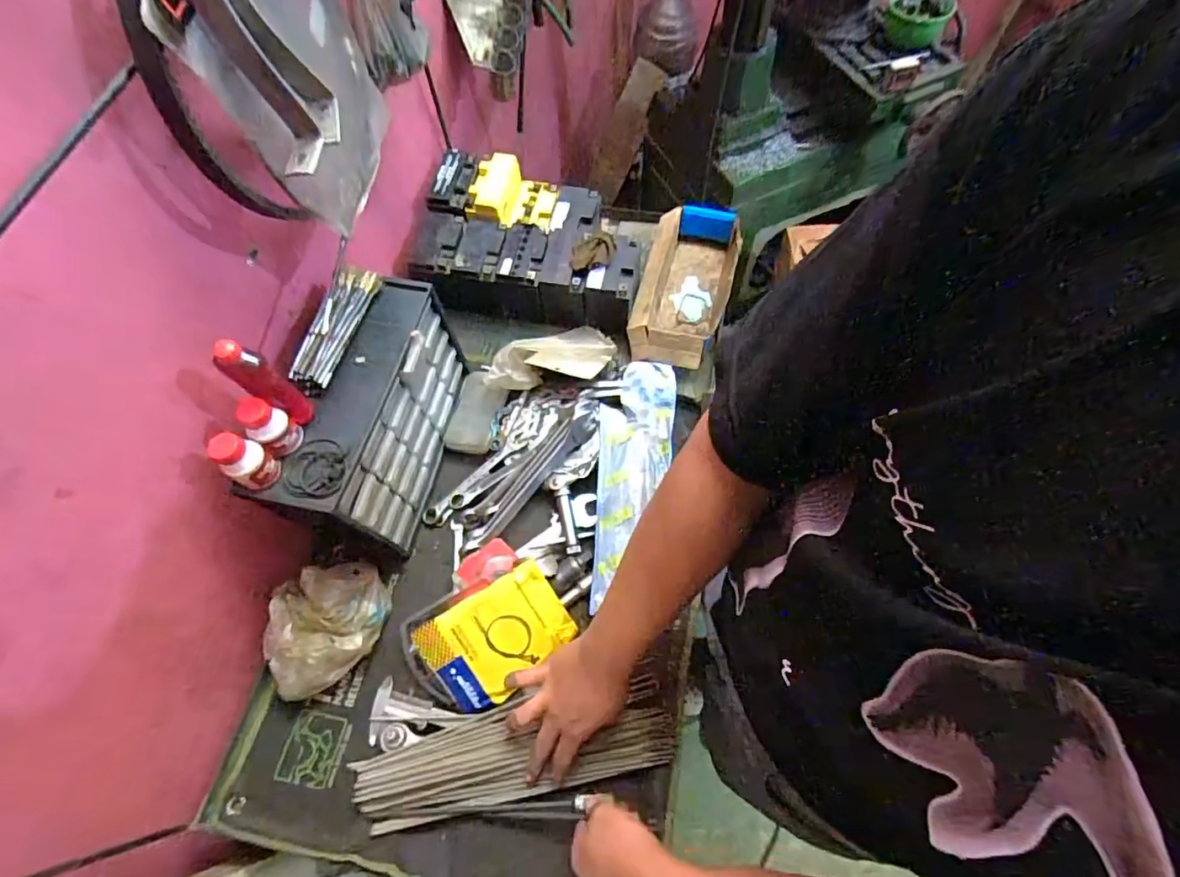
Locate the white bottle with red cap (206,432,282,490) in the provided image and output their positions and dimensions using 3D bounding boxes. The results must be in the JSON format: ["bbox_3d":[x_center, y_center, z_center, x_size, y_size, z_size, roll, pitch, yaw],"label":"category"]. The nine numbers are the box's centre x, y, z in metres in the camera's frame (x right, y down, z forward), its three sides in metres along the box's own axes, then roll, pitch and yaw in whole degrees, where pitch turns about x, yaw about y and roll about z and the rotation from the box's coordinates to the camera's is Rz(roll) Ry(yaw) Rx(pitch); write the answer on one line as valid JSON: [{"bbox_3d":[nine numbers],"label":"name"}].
[{"bbox_3d":[-0.342,0.022,0.542,0.037,0.064,0.039,-1,64,3],"label":"white bottle with red cap"}]

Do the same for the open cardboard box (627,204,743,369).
[{"bbox_3d":[0.154,-0.247,0.882,0.136,0.069,0.297,14,66,10],"label":"open cardboard box"}]

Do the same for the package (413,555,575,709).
[{"bbox_3d":[-0.111,0.232,0.654,0.161,0.025,0.118,-36,91,-11],"label":"package"}]

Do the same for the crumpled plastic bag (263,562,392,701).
[{"bbox_3d":[-0.321,0.225,0.662,0.137,0.083,0.133,-20,65,-6],"label":"crumpled plastic bag"}]

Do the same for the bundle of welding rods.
[{"bbox_3d":[-0.087,0.353,0.613,0.349,0.018,0.101,-11,64,1],"label":"bundle of welding rods"}]

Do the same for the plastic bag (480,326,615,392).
[{"bbox_3d":[-0.061,-0.119,0.799,0.203,0.061,0.130,-20,64,-26],"label":"plastic bag"}]

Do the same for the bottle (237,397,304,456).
[{"bbox_3d":[-0.325,-0.012,0.554,0.032,0.073,0.037,34,71,18],"label":"bottle"}]

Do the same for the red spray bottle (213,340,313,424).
[{"bbox_3d":[-0.320,-0.054,0.537,0.031,0.121,0.032,34,71,18],"label":"red spray bottle"}]

